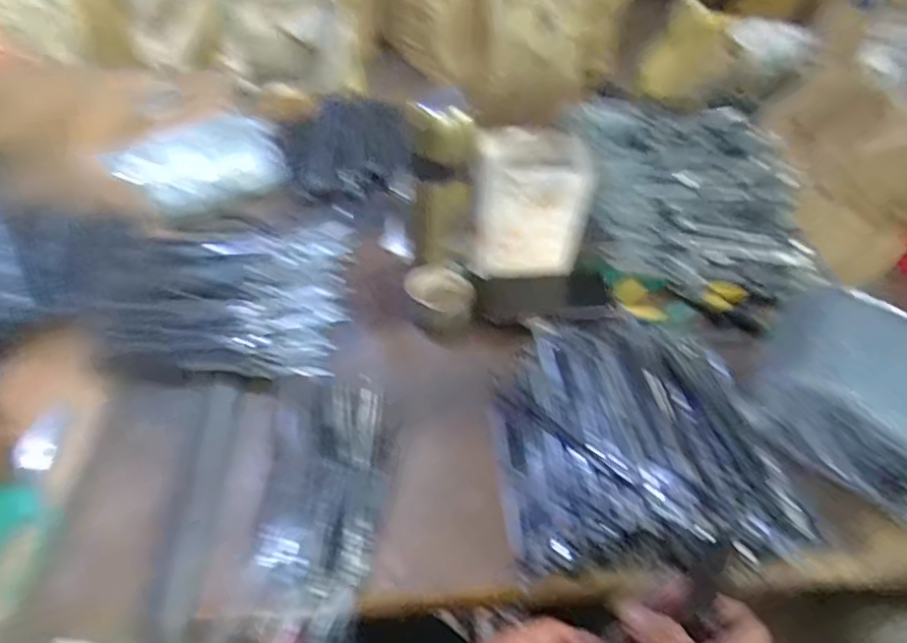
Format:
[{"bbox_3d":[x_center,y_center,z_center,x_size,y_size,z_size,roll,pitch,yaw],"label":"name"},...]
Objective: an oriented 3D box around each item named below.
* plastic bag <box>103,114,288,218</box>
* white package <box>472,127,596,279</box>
[{"bbox_3d":[-0.358,-0.235,0.796,0.222,0.022,0.213,-31,57,-29],"label":"plastic bag"},{"bbox_3d":[0.088,-0.140,0.656,0.126,0.140,0.098,7,48,1],"label":"white package"}]

